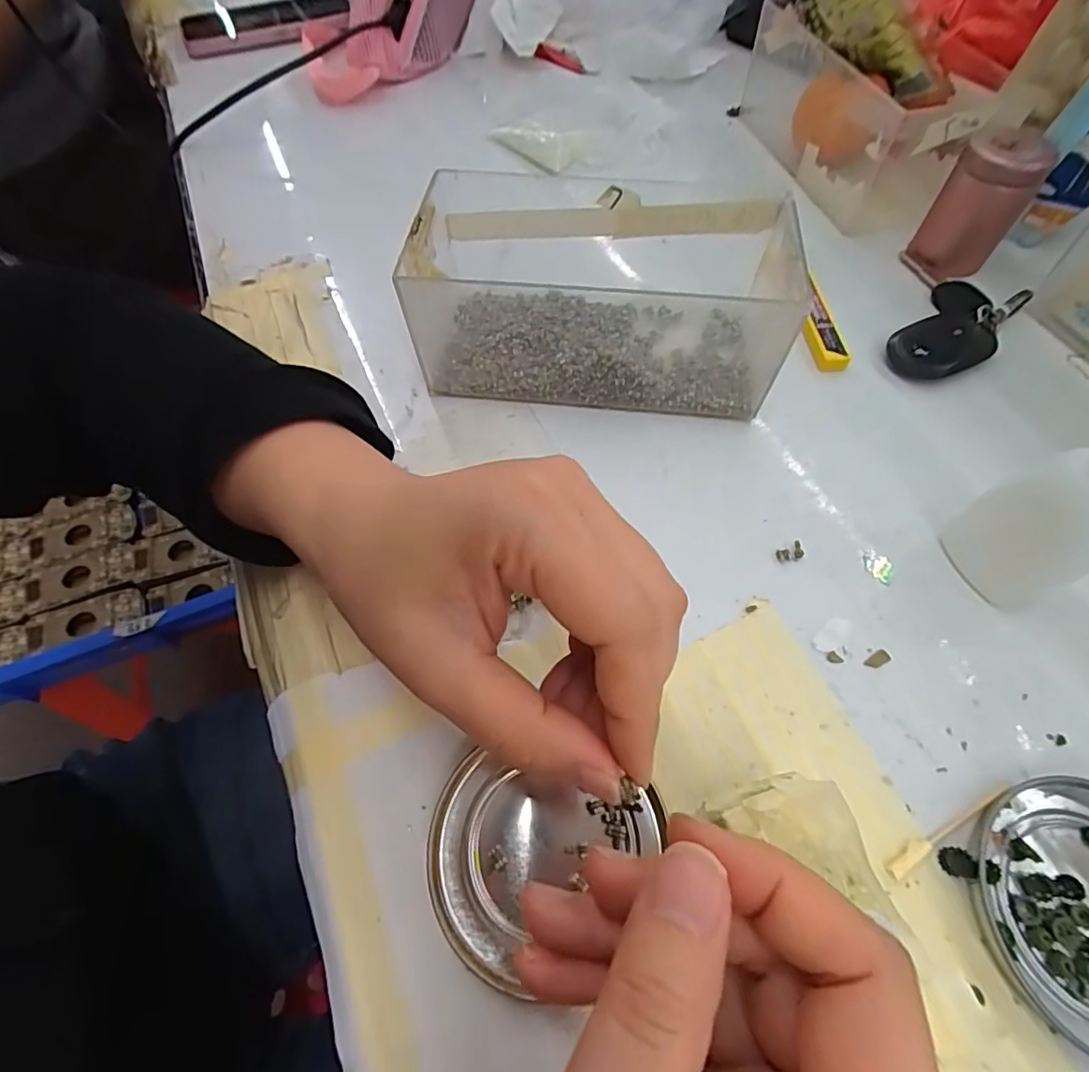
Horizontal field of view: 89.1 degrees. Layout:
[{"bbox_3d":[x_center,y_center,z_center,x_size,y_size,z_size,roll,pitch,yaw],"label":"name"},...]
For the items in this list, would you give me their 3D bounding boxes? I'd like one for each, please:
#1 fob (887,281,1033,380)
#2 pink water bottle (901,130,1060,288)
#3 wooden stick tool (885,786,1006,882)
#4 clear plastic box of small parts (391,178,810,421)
[{"bbox_3d":[0.234,-0.117,0.316,0.044,0.013,0.090,39,67,20],"label":"fob"},{"bbox_3d":[0.250,-0.193,0.321,0.038,0.063,0.040,-22,62,-12],"label":"pink water bottle"},{"bbox_3d":[0.140,0.101,0.192,0.055,0.004,0.006,-27,63,-15],"label":"wooden stick tool"},{"bbox_3d":[0.033,-0.129,0.292,0.192,0.066,0.112,5,60,3],"label":"clear plastic box of small parts"}]

